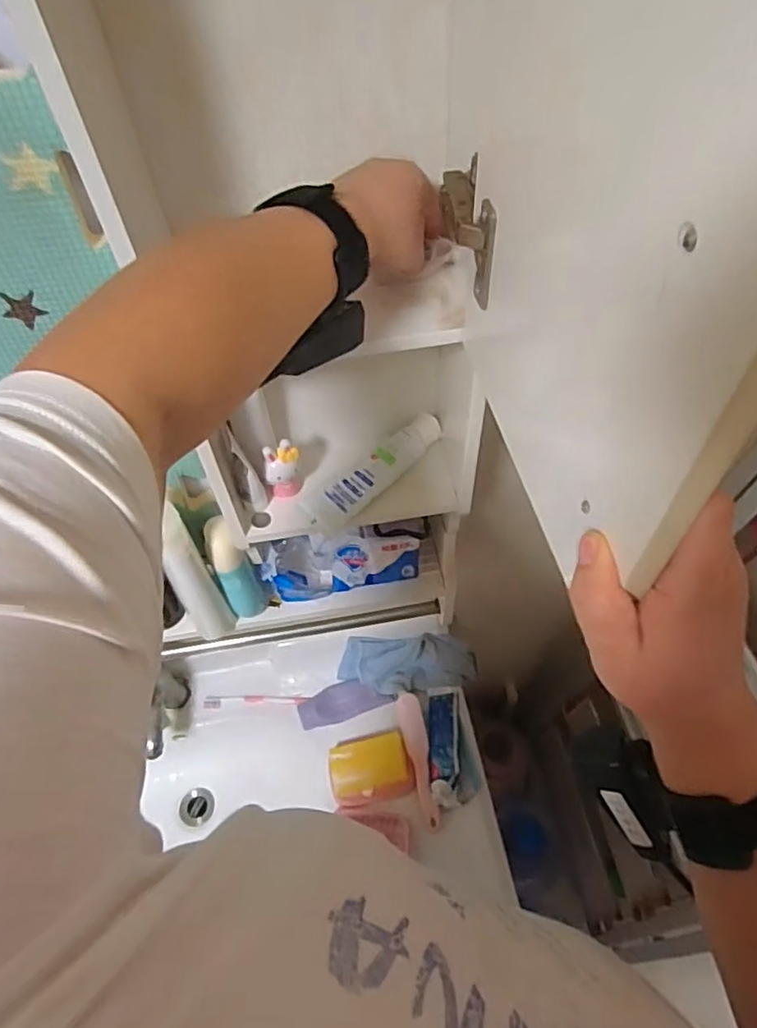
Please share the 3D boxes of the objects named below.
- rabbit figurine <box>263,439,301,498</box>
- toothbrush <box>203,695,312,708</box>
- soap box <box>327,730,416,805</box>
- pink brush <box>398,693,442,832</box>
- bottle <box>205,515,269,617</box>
[{"bbox_3d":[-0.094,-0.042,0.587,0.034,0.071,0.027,-18,54,-9],"label":"rabbit figurine"},{"bbox_3d":[-0.206,0.319,1.019,0.179,0.021,0.020,-2,53,2],"label":"toothbrush"},{"bbox_3d":[-0.012,0.388,0.915,0.123,0.032,0.091,-11,54,-5],"label":"soap box"},{"bbox_3d":[0.062,0.369,0.904,0.037,0.025,0.192,-9,53,-3],"label":"pink brush"},{"bbox_3d":[-0.158,0.067,0.671,0.039,0.175,0.035,-12,54,-5],"label":"bottle"}]

